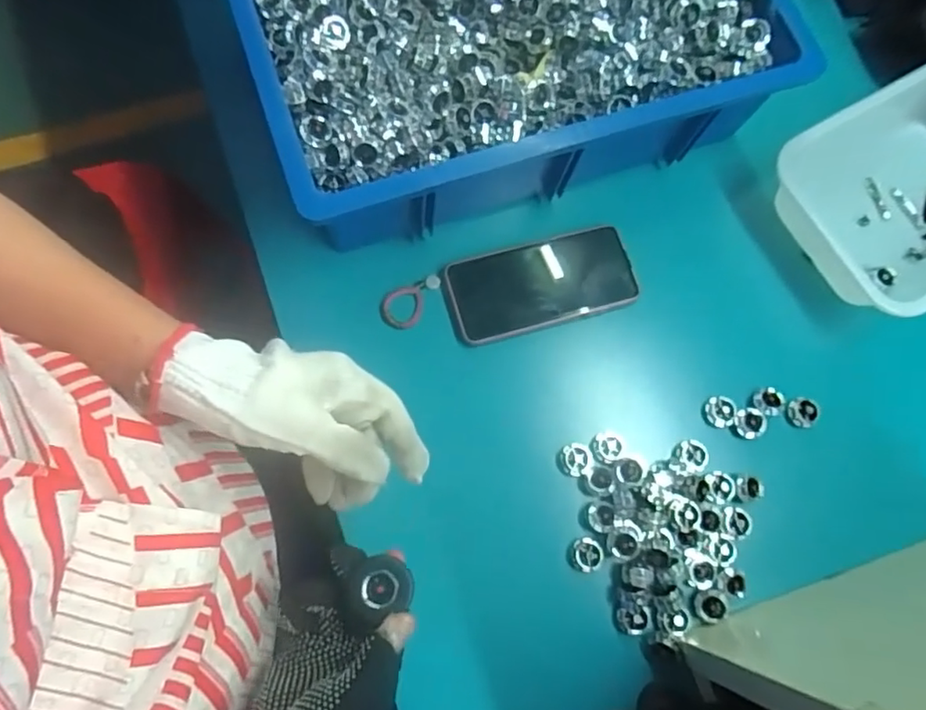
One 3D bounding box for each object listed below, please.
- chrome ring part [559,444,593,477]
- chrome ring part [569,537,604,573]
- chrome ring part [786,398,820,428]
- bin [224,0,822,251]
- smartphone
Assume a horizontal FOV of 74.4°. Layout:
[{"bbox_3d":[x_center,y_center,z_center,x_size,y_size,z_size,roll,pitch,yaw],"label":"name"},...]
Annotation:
[{"bbox_3d":[0.096,0.089,0.513,0.026,0.018,0.025,1,67,-2],"label":"chrome ring part"},{"bbox_3d":[0.100,0.163,0.495,0.026,0.017,0.026,4,67,0],"label":"chrome ring part"},{"bbox_3d":[0.299,0.051,0.538,0.027,0.005,0.026,-36,74,2],"label":"chrome ring part"},{"bbox_3d":[0.041,-0.292,0.549,0.454,0.129,0.312,-20,69,-10],"label":"bin"},{"bbox_3d":[0.070,-0.065,0.547,0.165,0.017,0.079,-15,68,-8],"label":"smartphone"}]

